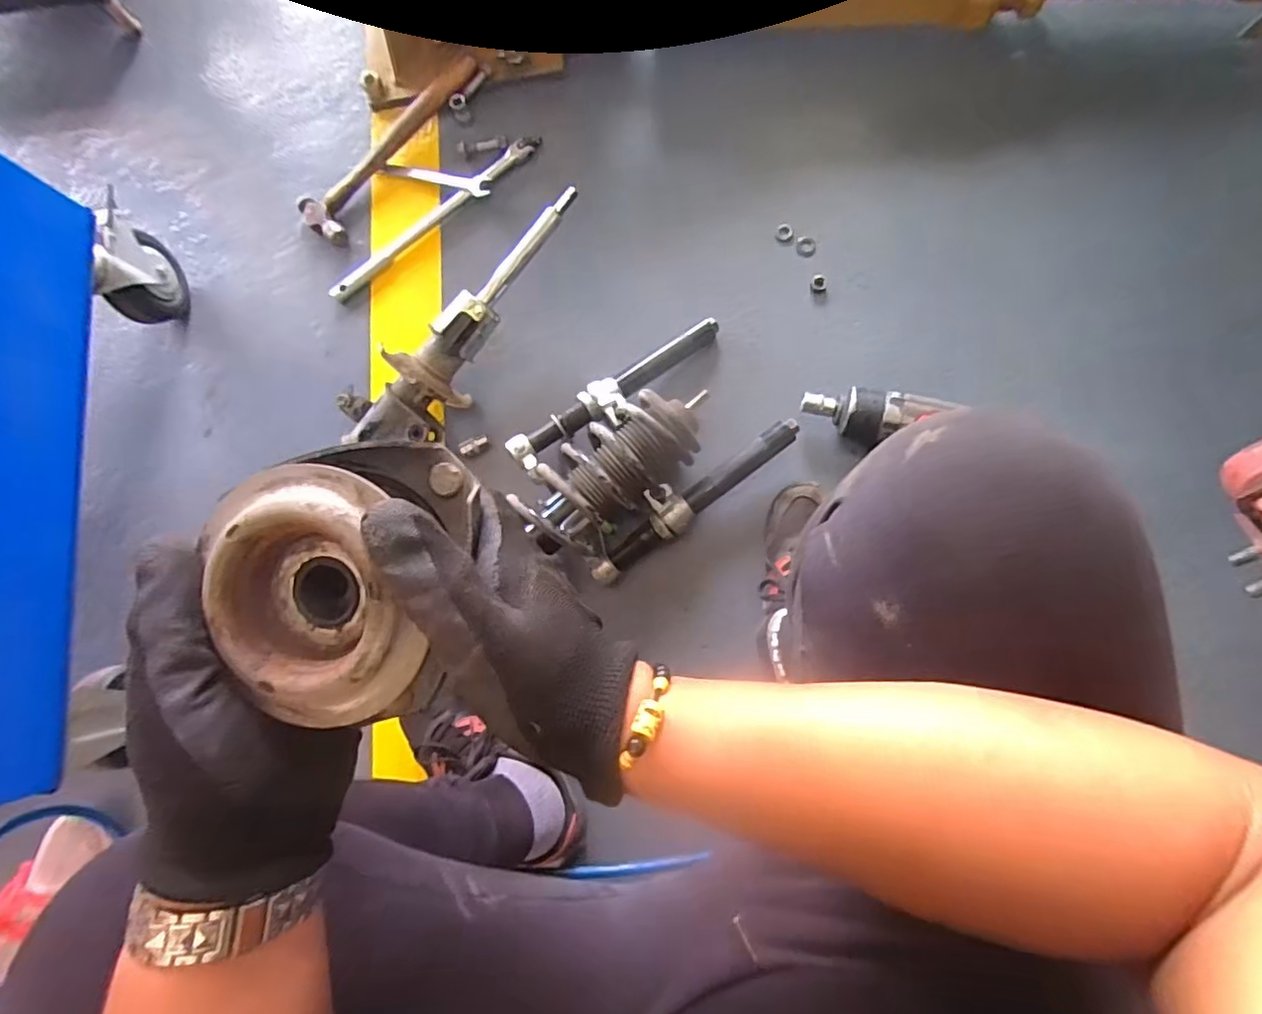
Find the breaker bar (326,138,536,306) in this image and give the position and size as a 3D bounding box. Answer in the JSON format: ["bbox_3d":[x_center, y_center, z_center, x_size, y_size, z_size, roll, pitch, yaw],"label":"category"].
[{"bbox_3d":[-0.280,-0.419,0.857,0.367,0.018,0.029,-38,81,-1],"label":"breaker bar"}]

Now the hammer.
[{"bbox_3d":[-0.348,-0.525,0.864,0.082,0.027,0.325,42,88,9],"label":"hammer"}]

